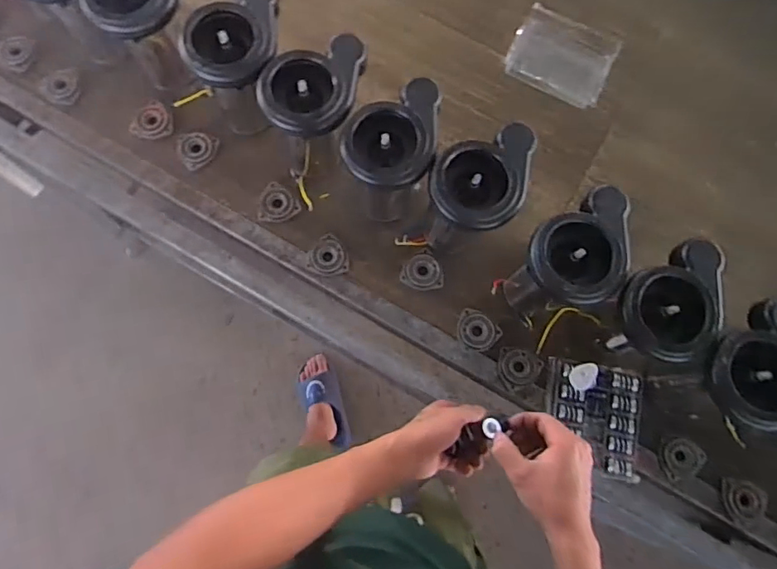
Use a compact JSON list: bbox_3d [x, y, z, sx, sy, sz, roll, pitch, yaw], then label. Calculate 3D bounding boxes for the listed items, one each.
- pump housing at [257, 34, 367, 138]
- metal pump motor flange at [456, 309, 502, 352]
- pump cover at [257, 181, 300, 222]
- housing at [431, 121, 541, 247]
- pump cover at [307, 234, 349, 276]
[{"bbox_3d":[-0.104,-0.277,0.692,0.125,0.048,0.159,14,77,1],"label":"pump housing"},{"bbox_3d":[0.141,0.074,0.783,0.067,0.011,0.060,15,77,1],"label":"metal pump motor flange"},{"bbox_3d":[-0.185,-0.132,0.819,0.063,0.011,0.066,-29,80,-9],"label":"pump cover"},{"bbox_3d":[0.121,-0.132,0.732,0.122,0.190,0.148,13,77,1],"label":"housing"},{"bbox_3d":[-0.097,-0.045,0.804,0.058,0.018,0.066,-9,77,-5],"label":"pump cover"}]

